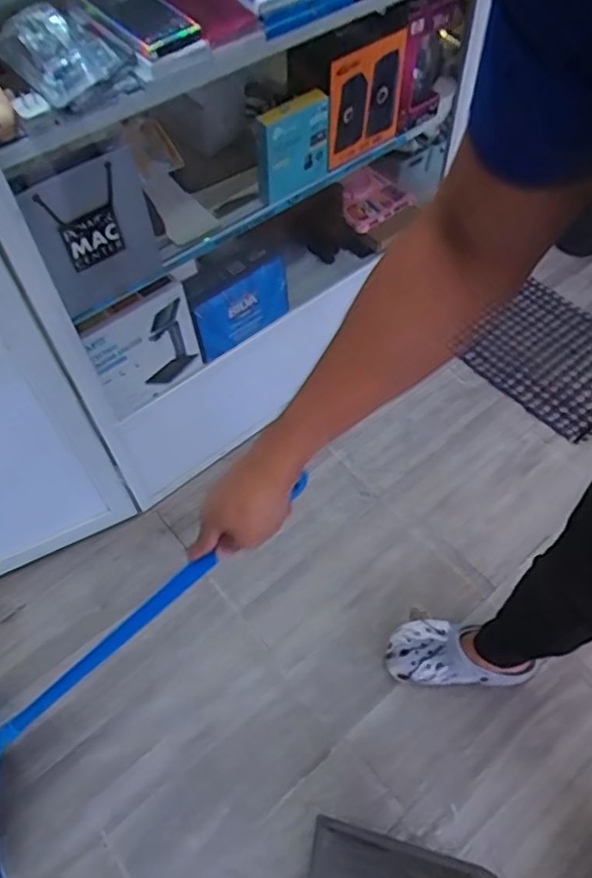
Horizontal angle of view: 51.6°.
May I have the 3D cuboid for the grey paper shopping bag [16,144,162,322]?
[{"bbox_3d":[-0.276,-0.291,0.864,0.019,0.218,0.182,33,64,23],"label":"grey paper shopping bag"}]

